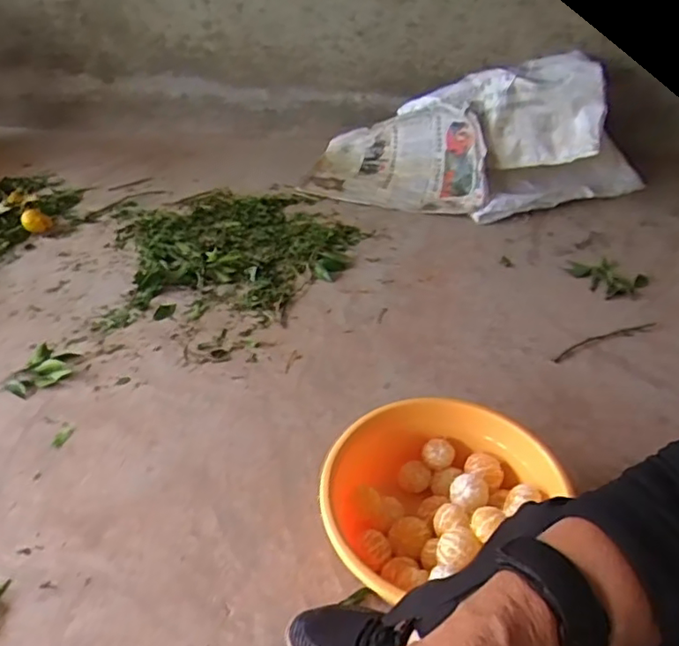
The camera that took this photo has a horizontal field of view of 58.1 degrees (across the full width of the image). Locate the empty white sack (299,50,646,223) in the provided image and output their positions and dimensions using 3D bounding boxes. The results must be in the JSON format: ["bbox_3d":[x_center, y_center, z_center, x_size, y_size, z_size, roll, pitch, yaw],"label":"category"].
[{"bbox_3d":[0.355,-0.505,1.630,0.881,0.307,0.379,8,41,9],"label":"empty white sack"}]

